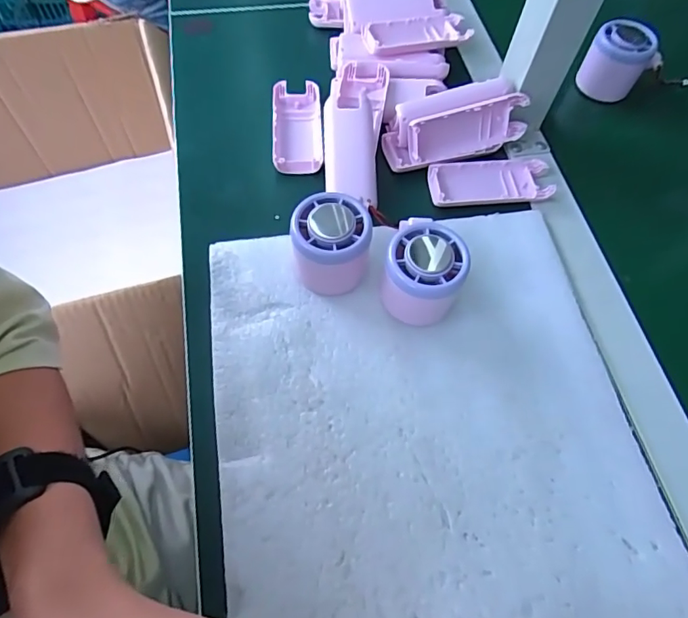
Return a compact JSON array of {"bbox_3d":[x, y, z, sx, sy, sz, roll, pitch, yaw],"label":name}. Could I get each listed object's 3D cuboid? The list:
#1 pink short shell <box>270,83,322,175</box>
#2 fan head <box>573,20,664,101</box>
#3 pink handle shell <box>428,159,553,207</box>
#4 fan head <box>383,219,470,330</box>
[{"bbox_3d":[-0.043,-0.166,0.453,0.045,0.019,0.102,-2,62,-4],"label":"pink short shell"},{"bbox_3d":[0.273,-0.243,0.492,0.063,0.068,0.046,31,65,13],"label":"fan head"},{"bbox_3d":[0.127,-0.109,0.430,0.106,0.012,0.044,-5,62,-5],"label":"pink handle shell"},{"bbox_3d":[0.053,-0.020,0.347,0.054,0.060,0.054,1,62,-2],"label":"fan head"}]

